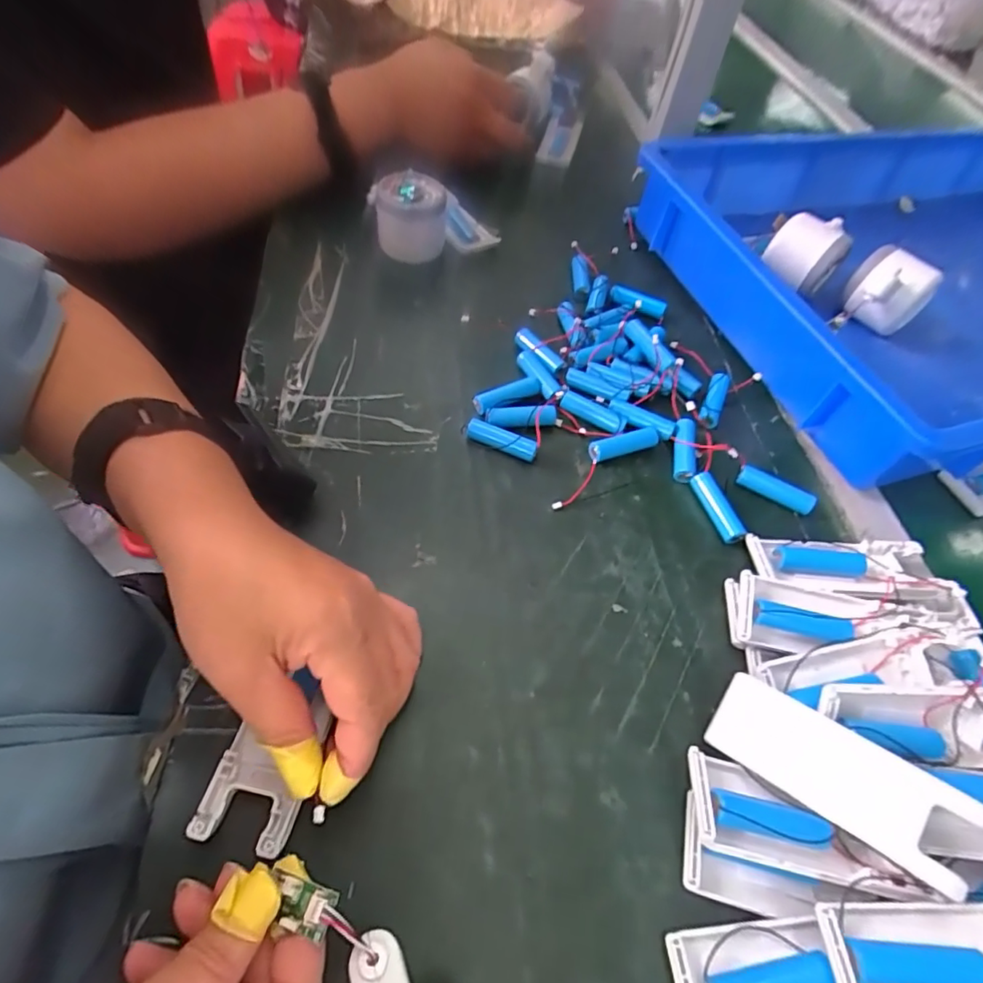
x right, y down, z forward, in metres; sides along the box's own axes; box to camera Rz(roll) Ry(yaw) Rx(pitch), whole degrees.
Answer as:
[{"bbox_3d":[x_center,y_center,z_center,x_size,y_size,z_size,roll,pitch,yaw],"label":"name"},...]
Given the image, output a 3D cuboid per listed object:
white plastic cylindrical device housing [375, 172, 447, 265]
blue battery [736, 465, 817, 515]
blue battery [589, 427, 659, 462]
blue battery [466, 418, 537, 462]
[{"bbox_3d":[-0.072,-0.241,0.473,0.063,0.058,0.052,2,56,-4],"label":"white plastic cylindrical device housing"},{"bbox_3d":[0.195,-0.002,0.366,0.051,0.015,0.010,27,58,13],"label":"blue battery"},{"bbox_3d":[0.093,-0.033,0.373,0.054,0.013,0.011,-16,59,-15],"label":"blue battery"},{"bbox_3d":[0.007,-0.035,0.364,0.048,0.013,0.014,17,56,6],"label":"blue battery"}]

